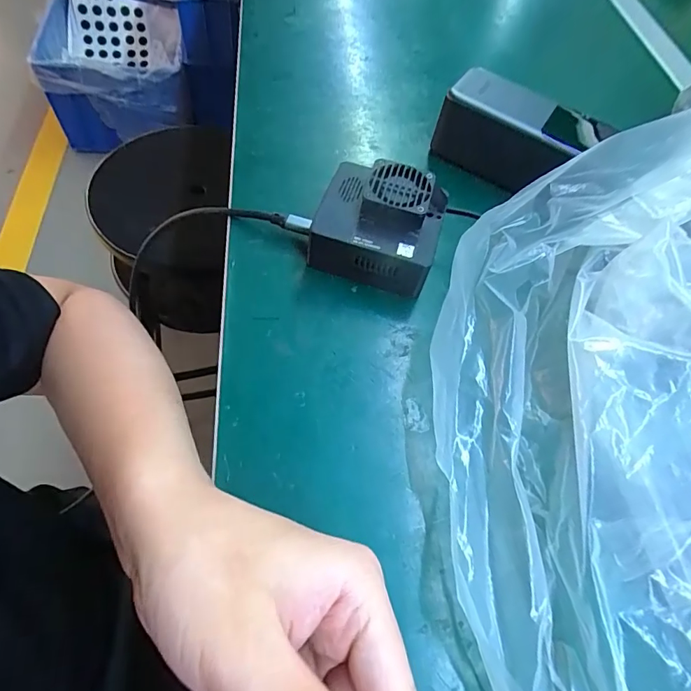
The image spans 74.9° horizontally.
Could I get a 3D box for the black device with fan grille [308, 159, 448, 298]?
[{"bbox_3d":[0.022,-0.077,0.290,0.077,0.047,0.073,20,59,3],"label":"black device with fan grille"}]

